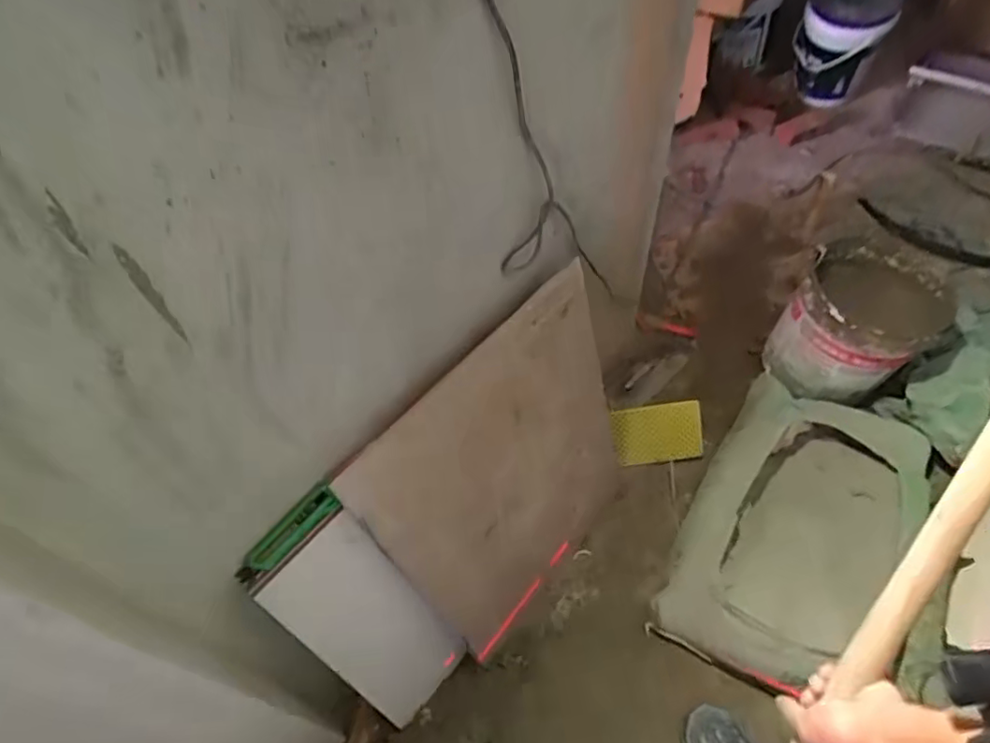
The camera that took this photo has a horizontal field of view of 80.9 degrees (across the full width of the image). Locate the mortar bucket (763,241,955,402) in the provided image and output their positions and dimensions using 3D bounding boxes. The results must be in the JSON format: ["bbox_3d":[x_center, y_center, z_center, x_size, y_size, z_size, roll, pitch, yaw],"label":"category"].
[{"bbox_3d":[0.851,-0.100,1.392,0.288,0.254,0.295,-2,52,2],"label":"mortar bucket"}]

